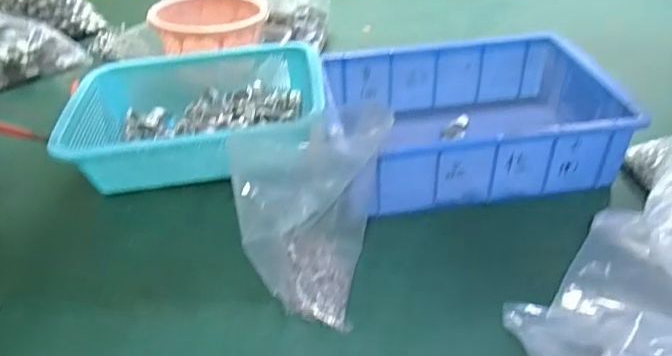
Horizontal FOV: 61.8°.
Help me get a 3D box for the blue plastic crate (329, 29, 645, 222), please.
[{"bbox_3d":[0.144,-0.063,0.612,0.261,0.099,0.206,-7,36,-6],"label":"blue plastic crate"}]

